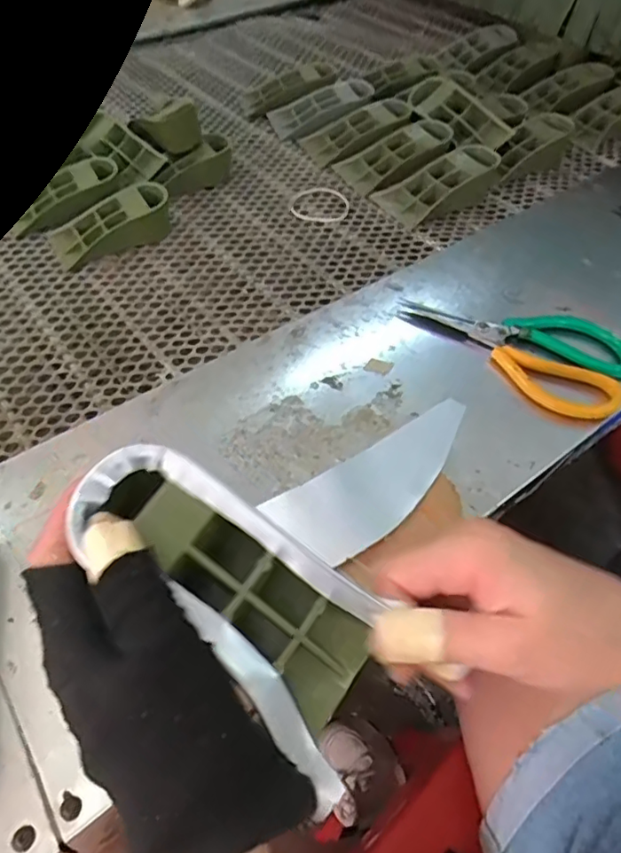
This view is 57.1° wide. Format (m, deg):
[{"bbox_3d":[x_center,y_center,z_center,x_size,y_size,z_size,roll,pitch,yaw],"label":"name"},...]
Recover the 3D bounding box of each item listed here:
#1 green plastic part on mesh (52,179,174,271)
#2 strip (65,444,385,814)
[{"bbox_3d":[-0.210,-0.217,0.598,0.124,0.044,0.063,-25,57,-20],"label":"green plastic part on mesh"},{"bbox_3d":[-0.031,0.068,0.224,0.145,0.023,0.068,35,73,0],"label":"strip"}]

